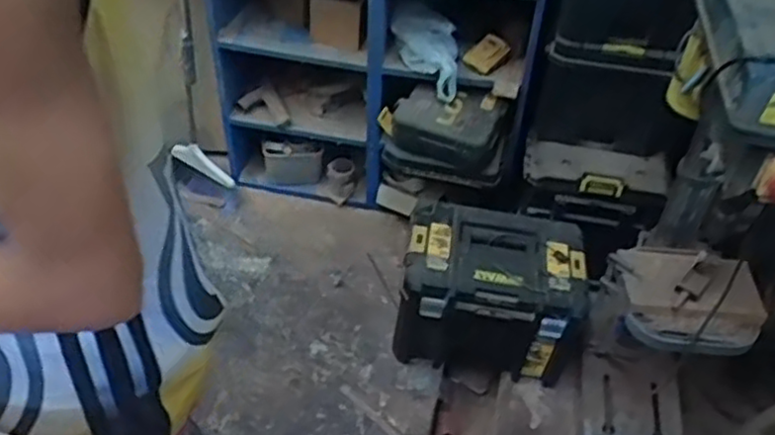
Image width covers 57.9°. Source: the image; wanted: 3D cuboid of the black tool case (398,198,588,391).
[{"bbox_3d":[0.266,0.179,1.773,0.438,0.292,0.323,8,43,5],"label":"black tool case"}]

